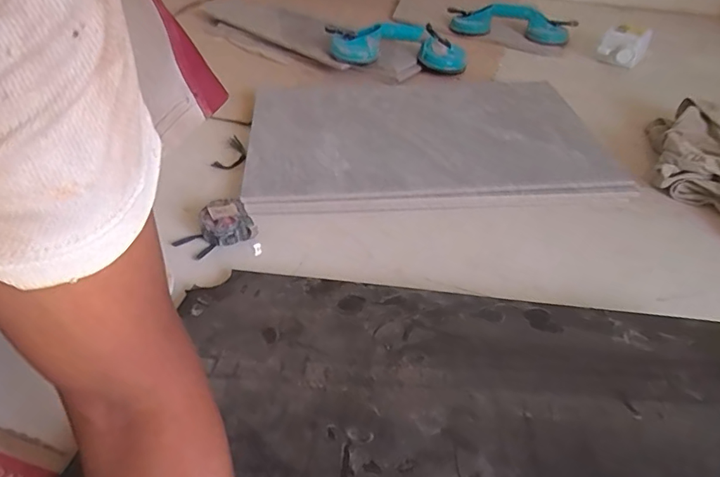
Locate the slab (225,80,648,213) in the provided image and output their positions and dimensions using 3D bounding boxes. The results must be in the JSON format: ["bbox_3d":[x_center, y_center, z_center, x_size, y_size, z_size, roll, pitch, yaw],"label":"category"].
[{"bbox_3d":[0.112,-0.195,0.868,0.596,0.045,0.404,-2,42,-4],"label":"slab"}]

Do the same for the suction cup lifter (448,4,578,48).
[{"bbox_3d":[0.401,-0.574,1.295,0.326,0.091,0.101,11,43,12],"label":"suction cup lifter"}]

